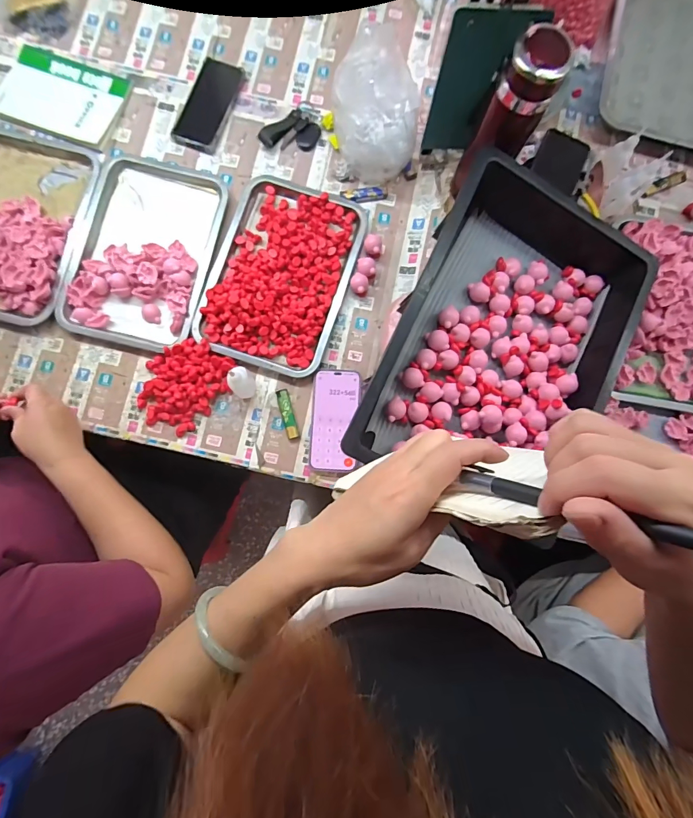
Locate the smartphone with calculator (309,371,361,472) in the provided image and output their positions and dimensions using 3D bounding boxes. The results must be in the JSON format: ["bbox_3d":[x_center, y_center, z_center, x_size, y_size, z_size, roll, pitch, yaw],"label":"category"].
[{"bbox_3d":[-0.019,0.018,0.624,0.073,0.014,0.156,3,82,1],"label":"smartphone with calculator"}]

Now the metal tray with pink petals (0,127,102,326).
[{"bbox_3d":[-0.553,-0.313,0.643,0.234,0.041,0.326,14,82,2],"label":"metal tray with pink petals"}]

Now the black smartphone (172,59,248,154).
[{"bbox_3d":[-0.240,-0.533,0.690,0.081,0.006,0.173,19,82,3],"label":"black smartphone"}]

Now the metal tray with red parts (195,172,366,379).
[{"bbox_3d":[-0.105,-0.223,0.644,0.218,0.036,0.320,16,82,2],"label":"metal tray with red parts"}]

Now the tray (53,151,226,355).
[{"bbox_3d":[-0.333,-0.266,0.649,0.224,0.029,0.319,13,82,2],"label":"tray"}]

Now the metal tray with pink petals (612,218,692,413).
[{"bbox_3d":[0.547,-0.148,0.615,0.239,0.040,0.306,9,82,1],"label":"metal tray with pink petals"}]

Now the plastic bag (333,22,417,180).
[{"bbox_3d":[0.045,-0.468,0.632,0.124,0.124,0.157,-7,82,-1],"label":"plastic bag"}]

